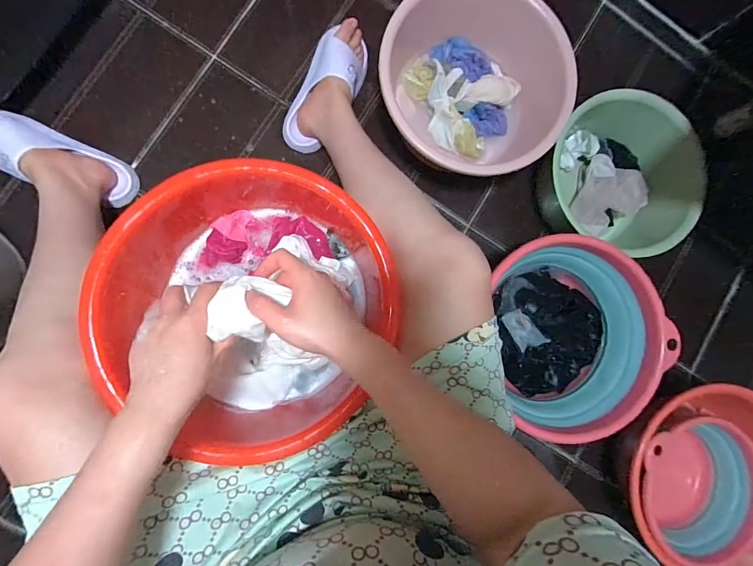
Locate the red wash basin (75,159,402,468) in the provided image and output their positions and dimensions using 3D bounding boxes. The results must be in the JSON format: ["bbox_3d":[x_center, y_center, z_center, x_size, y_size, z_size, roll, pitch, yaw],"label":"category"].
[{"bbox_3d":[-0.171,0.026,0.491,0.331,0.161,0.355,0,87,-4],"label":"red wash basin"}]

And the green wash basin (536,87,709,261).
[{"bbox_3d":[0.454,-0.203,0.728,0.290,0.123,0.252,10,88,-7],"label":"green wash basin"}]

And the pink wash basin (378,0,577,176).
[{"bbox_3d":[0.172,-0.355,0.693,0.325,0.150,0.322,0,89,-7],"label":"pink wash basin"}]

